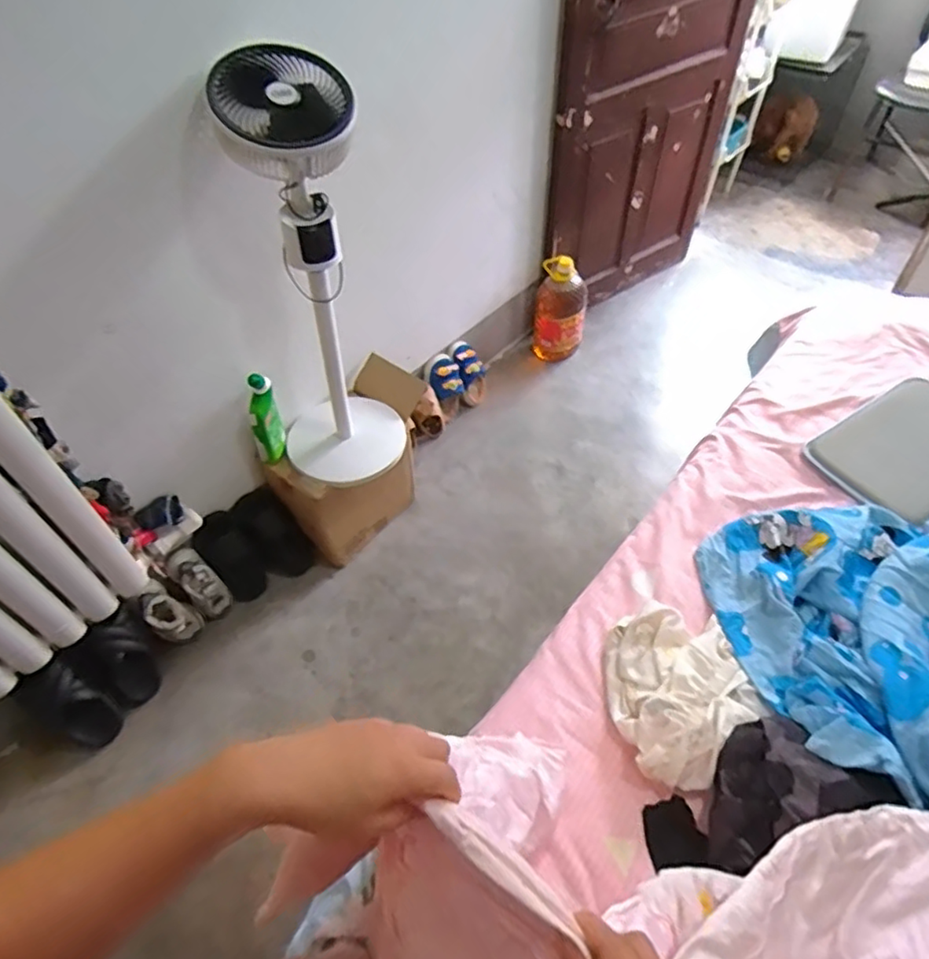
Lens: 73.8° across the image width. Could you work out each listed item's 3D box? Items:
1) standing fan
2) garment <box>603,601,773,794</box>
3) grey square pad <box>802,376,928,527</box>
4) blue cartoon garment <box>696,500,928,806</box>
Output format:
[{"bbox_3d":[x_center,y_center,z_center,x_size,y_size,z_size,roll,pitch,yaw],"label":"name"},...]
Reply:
[{"bbox_3d":[-0.292,-0.334,1.222,0.275,0.813,0.261,-15,52,-10],"label":"standing fan"},{"bbox_3d":[0.292,0.284,0.843,0.195,0.069,0.234,-14,51,-9],"label":"garment"},{"bbox_3d":[0.831,-0.060,1.146,0.372,0.026,0.229,-28,55,-20],"label":"grey square pad"},{"bbox_3d":[0.567,0.192,0.883,0.444,0.142,0.473,33,59,25],"label":"blue cartoon garment"}]

